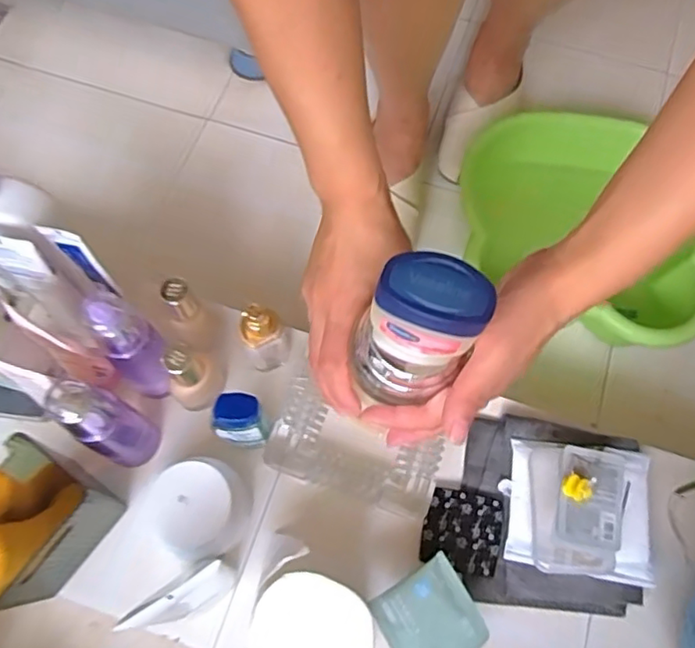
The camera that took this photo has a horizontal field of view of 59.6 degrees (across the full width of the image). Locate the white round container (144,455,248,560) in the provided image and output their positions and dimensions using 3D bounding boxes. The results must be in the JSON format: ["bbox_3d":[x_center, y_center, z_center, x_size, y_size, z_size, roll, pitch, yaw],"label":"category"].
[{"bbox_3d":[-0.120,0.152,0.501,0.069,0.056,0.074,1,68,-1],"label":"white round container"}]

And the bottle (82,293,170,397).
[{"bbox_3d":[-0.178,0.024,0.504,0.046,0.152,0.044,1,68,-1],"label":"bottle"}]

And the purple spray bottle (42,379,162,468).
[{"bbox_3d":[-0.191,0.080,0.491,0.042,0.137,0.047,32,71,11],"label":"purple spray bottle"}]

